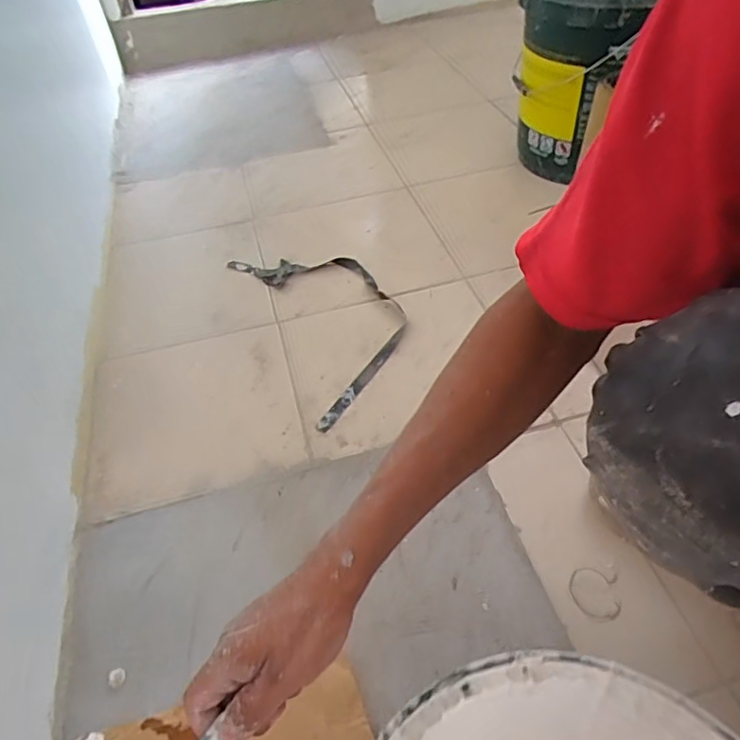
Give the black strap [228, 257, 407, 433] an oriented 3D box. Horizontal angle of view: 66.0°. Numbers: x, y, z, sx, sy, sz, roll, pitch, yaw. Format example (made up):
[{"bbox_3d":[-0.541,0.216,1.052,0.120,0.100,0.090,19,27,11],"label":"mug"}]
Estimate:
[{"bbox_3d":[-0.062,-0.088,0.864,0.189,0.010,0.389,-21,48,-14],"label":"black strap"}]

